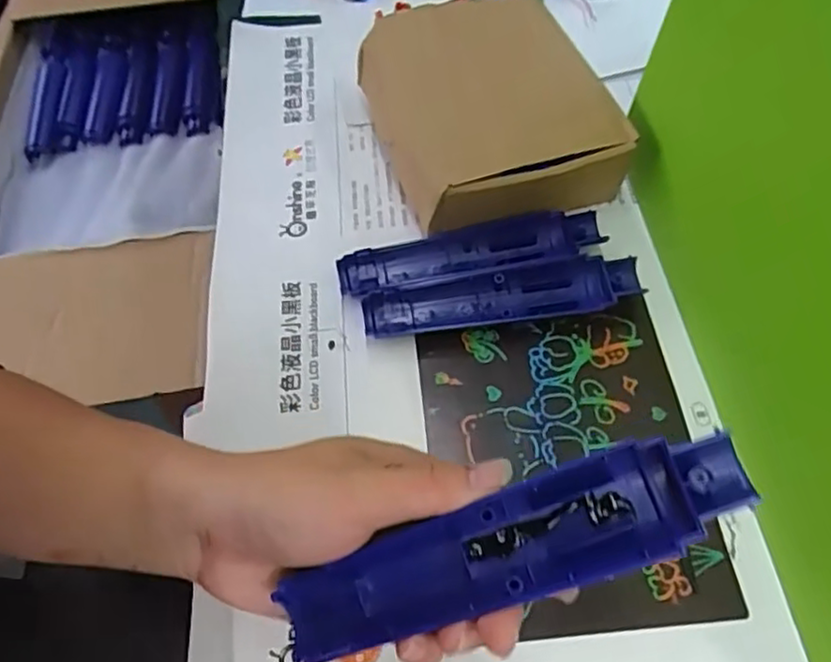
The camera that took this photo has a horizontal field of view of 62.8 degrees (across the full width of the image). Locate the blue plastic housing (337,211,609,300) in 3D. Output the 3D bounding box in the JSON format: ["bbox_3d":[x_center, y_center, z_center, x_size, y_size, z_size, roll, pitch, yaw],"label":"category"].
[{"bbox_3d":[0.033,-0.048,0.430,0.163,0.016,0.038,-10,58,-2],"label":"blue plastic housing"}]

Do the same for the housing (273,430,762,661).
[{"bbox_3d":[0.031,0.078,0.239,0.165,0.024,0.034,-23,58,9],"label":"housing"}]

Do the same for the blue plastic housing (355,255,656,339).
[{"bbox_3d":[0.053,-0.018,0.423,0.167,0.023,0.033,-8,57,-1],"label":"blue plastic housing"}]

